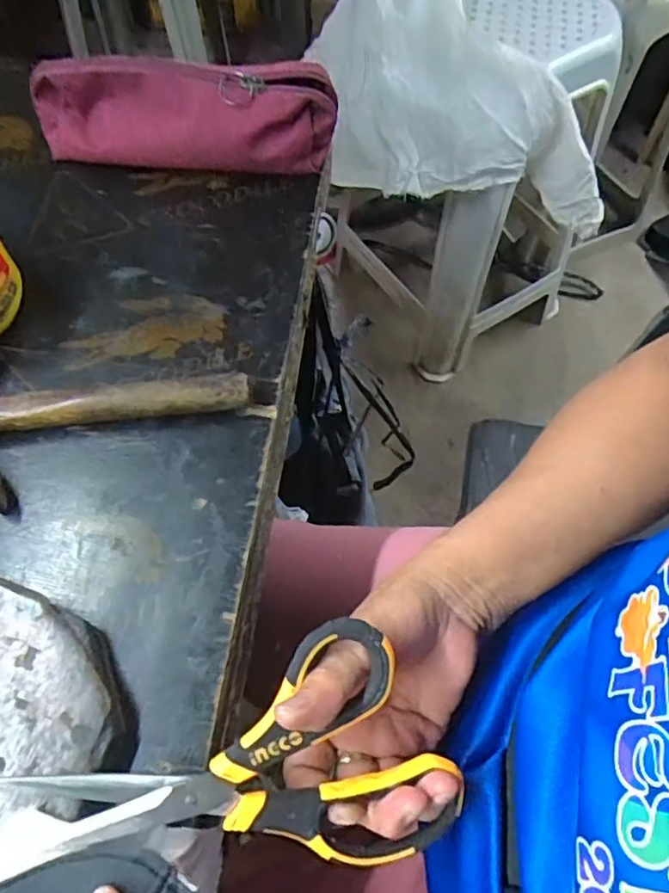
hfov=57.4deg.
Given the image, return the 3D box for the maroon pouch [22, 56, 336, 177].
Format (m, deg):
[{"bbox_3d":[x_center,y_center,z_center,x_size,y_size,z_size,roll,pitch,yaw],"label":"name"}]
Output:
[{"bbox_3d":[-0.116,-0.247,0.470,0.226,0.071,0.051,0,63,-1],"label":"maroon pouch"}]

